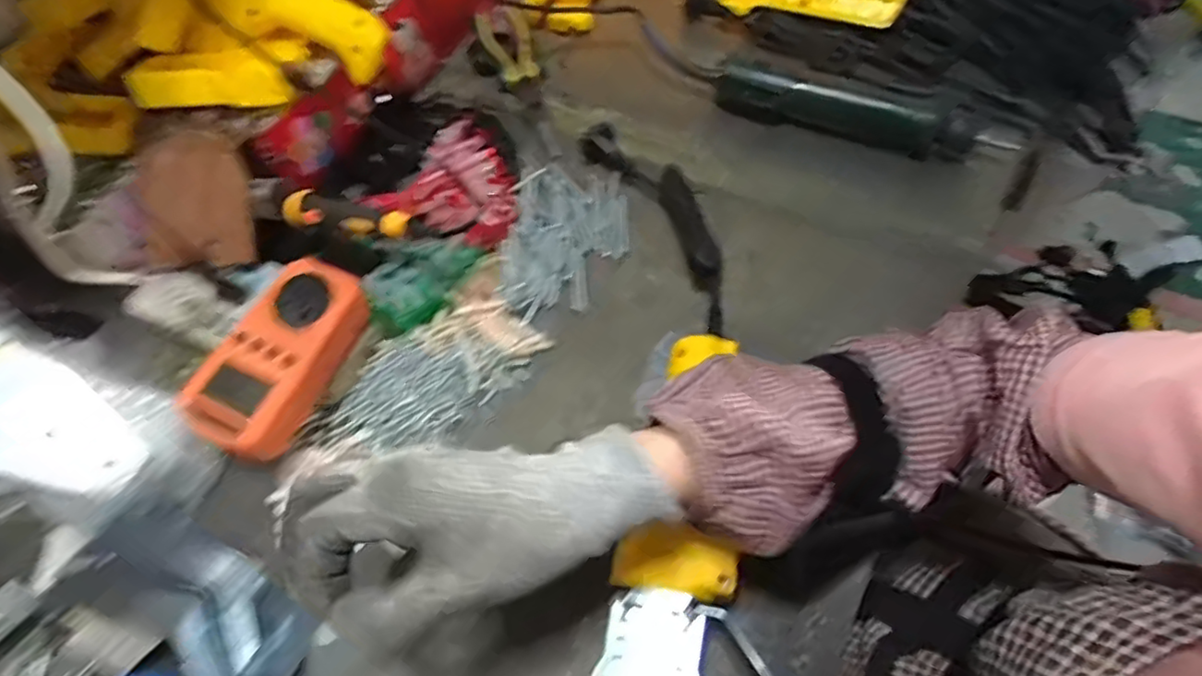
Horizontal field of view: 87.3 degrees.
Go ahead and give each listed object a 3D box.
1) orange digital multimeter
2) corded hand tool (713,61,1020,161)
[{"bbox_3d":[-0.211,0.011,0.419,0.072,0.023,0.130,26,66,16],"label":"orange digital multimeter"},{"bbox_3d":[0.214,-0.196,0.535,0.233,0.034,0.033,18,65,12],"label":"corded hand tool"}]

